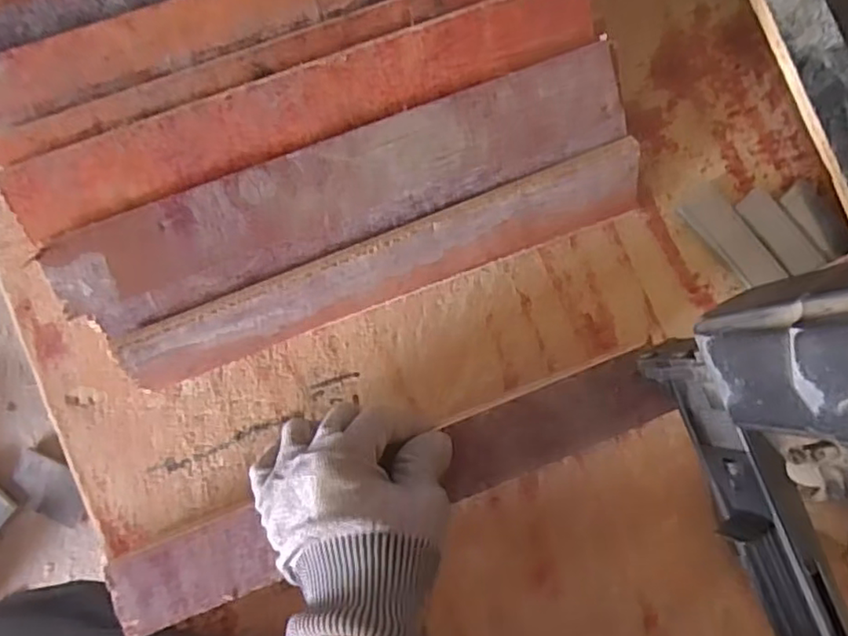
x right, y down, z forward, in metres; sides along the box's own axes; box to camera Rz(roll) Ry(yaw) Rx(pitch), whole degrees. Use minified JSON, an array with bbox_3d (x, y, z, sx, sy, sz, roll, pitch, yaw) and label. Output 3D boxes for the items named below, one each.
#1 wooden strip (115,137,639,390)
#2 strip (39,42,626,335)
[{"bbox_3d":[-0.023,-0.037,0.431,0.362,0.055,0.017,-22,45,-4],"label":"wooden strip"},{"bbox_3d":[-0.046,-0.079,0.396,0.364,0.014,0.067,-22,127,-2],"label":"strip"}]

